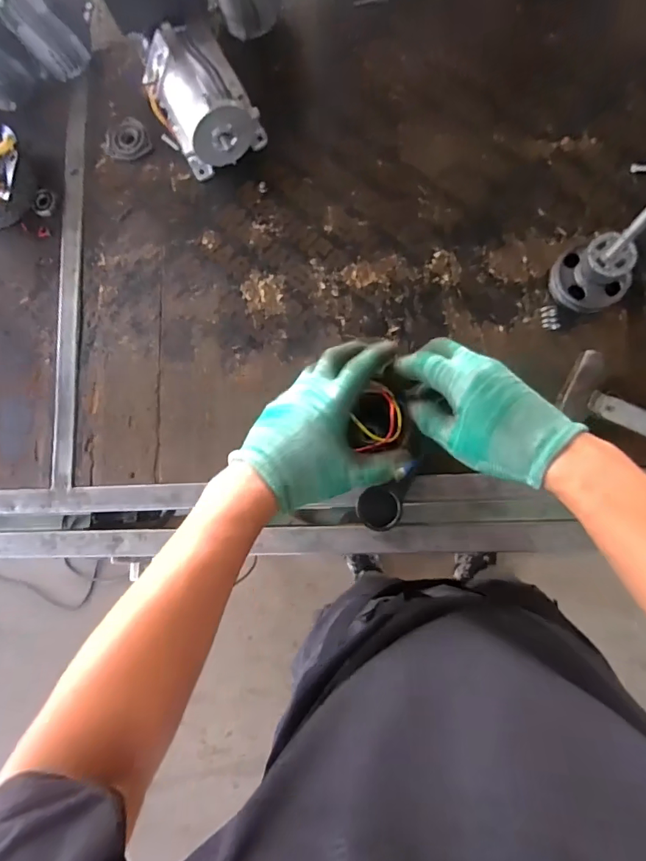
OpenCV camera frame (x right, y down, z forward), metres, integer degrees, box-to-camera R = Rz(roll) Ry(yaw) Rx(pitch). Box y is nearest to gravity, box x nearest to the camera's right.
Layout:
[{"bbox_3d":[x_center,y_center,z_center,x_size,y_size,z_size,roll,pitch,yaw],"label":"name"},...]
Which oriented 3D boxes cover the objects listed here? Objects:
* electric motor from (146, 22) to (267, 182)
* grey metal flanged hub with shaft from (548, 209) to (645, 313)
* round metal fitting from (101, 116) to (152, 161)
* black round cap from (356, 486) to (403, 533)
[{"bbox_3d":[-0.170,-0.454,0.633,0.118,0.116,0.151,-36,81,4],"label":"electric motor"},{"bbox_3d":[0.327,-0.200,0.506,0.084,0.174,0.087,-39,81,3],"label":"grey metal flanged hub with shaft"},{"bbox_3d":[-0.308,-0.451,0.707,0.074,0.009,0.060,-25,82,5],"label":"round metal fitting"},{"bbox_3d":[0.069,0.097,0.551,0.051,0.013,0.048,-18,82,6],"label":"black round cap"}]

